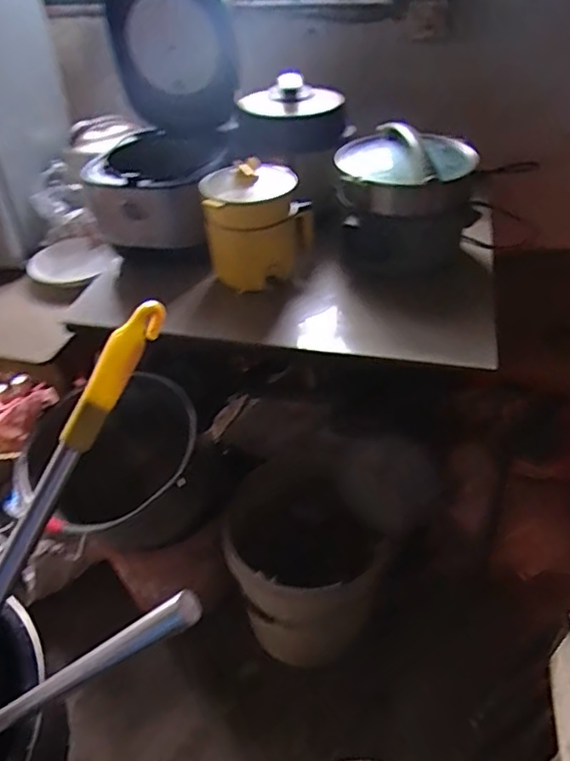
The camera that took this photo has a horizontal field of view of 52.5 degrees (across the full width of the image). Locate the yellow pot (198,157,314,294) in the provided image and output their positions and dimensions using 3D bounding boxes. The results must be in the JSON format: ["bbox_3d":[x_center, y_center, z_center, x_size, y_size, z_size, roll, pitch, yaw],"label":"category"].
[{"bbox_3d":[-0.045,-0.305,1.107,0.197,0.214,0.181,-2,42,2],"label":"yellow pot"}]

